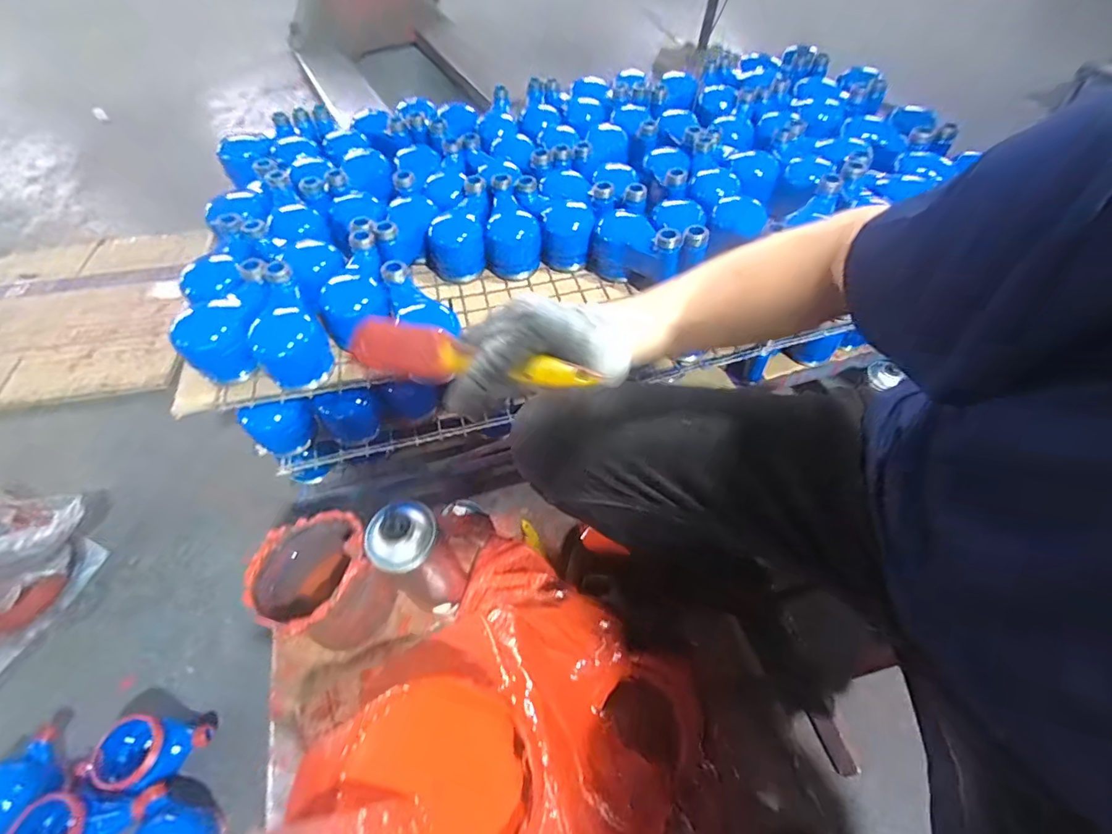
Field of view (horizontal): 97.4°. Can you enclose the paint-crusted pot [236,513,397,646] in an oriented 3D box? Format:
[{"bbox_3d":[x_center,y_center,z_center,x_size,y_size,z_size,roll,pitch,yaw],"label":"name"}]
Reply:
[{"bbox_3d":[-0.235,0.174,0.513,0.106,0.130,0.113,-1,55,2],"label":"paint-crusted pot"}]

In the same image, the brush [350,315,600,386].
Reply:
[{"bbox_3d":[-0.058,-0.039,0.346,0.164,0.033,0.026,10,55,-8],"label":"brush"}]

